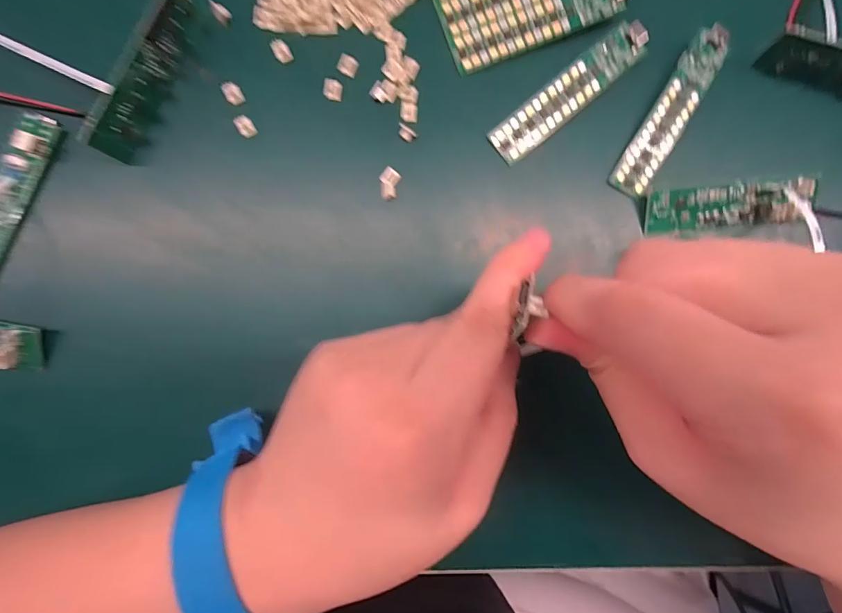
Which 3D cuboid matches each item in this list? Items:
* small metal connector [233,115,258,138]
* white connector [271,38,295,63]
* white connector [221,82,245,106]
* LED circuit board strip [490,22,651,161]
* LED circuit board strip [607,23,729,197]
[{"bbox_3d":[-0.086,-0.088,0.201,0.007,0.006,0.011,-40,89,-3],"label":"small metal connector"},{"bbox_3d":[-0.068,-0.125,0.202,0.007,0.004,0.011,-31,89,-2],"label":"white connector"},{"bbox_3d":[-0.092,-0.104,0.201,0.008,0.005,0.010,-35,89,-2],"label":"white connector"},{"bbox_3d":[0.071,-0.103,0.199,0.085,0.012,0.018,-40,89,-3],"label":"LED circuit board strip"},{"bbox_3d":[0.122,-0.094,0.200,0.018,0.012,0.084,30,87,0],"label":"LED circuit board strip"}]

